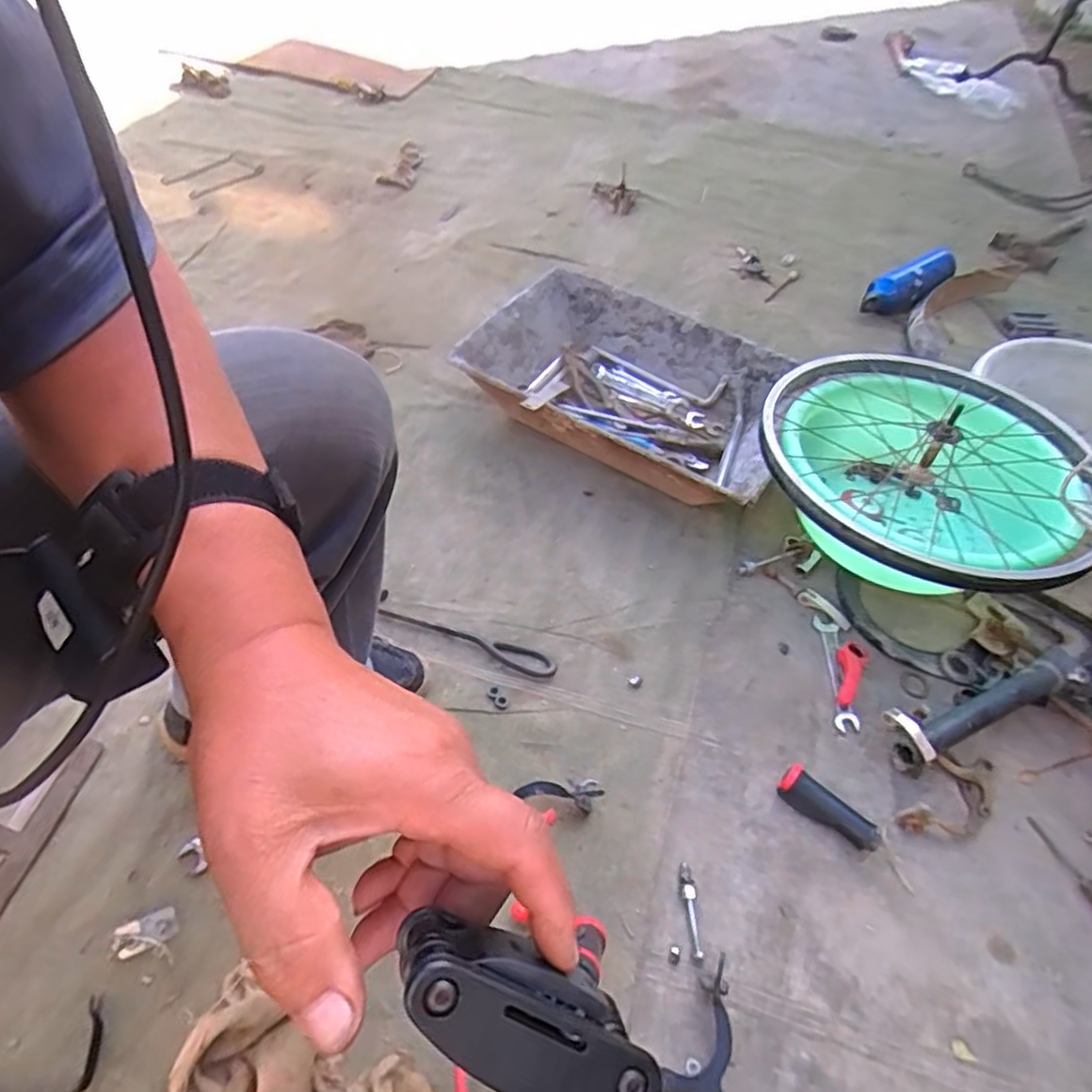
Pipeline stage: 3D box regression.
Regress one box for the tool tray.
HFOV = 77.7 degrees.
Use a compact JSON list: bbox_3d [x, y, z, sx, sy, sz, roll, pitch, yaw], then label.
[{"bbox_3d":[0.129,-0.232,1.056,0.484,0.125,0.318,27,55,17],"label":"tool tray"}]

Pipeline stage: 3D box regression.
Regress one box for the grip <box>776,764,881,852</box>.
[{"bbox_3d":[0.294,0.272,0.702,0.103,0.025,0.034,33,57,21],"label":"grip"}]

